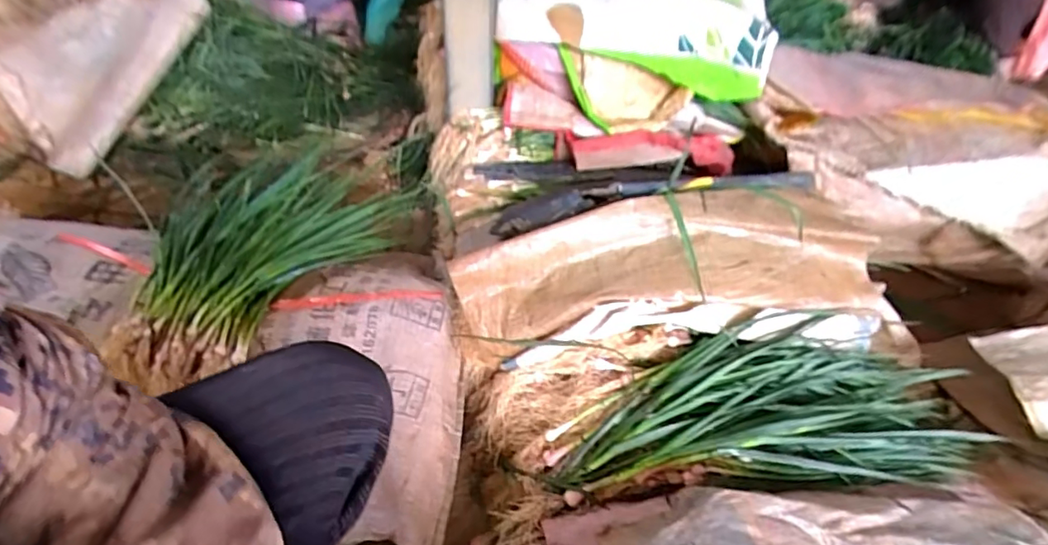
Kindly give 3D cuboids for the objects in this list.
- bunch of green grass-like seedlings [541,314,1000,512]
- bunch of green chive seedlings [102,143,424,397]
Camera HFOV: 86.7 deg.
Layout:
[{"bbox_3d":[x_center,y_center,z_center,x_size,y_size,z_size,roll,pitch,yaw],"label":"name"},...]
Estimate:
[{"bbox_3d":[0.301,0.162,0.687,0.544,0.109,0.188,-1,42,-5],"label":"bunch of green grass-like seedlings"},{"bbox_3d":[-0.385,-0.057,0.813,0.237,0.069,0.478,20,44,18],"label":"bunch of green chive seedlings"}]

